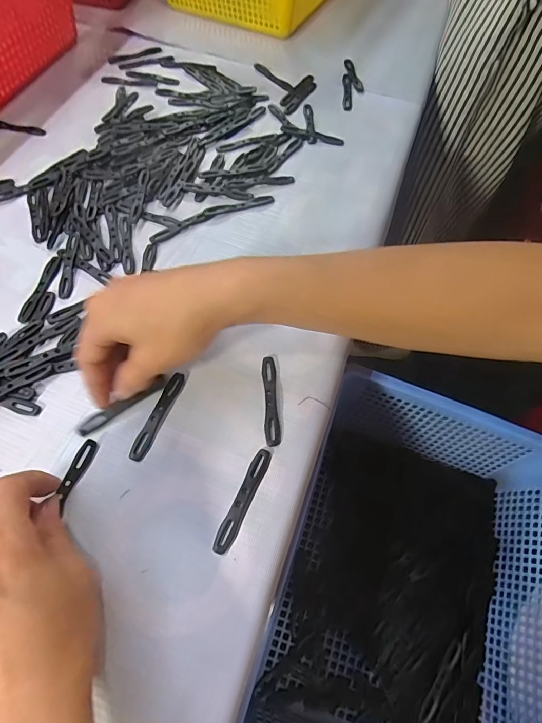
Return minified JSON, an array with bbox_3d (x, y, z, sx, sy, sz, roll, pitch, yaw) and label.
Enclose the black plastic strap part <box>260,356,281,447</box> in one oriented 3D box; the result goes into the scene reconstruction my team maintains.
[{"bbox_3d":[-0.001,0.027,0.295,0.011,0.004,0.069,-3,62,-3],"label":"black plastic strap part"}]

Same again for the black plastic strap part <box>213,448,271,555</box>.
[{"bbox_3d":[-0.018,0.088,0.262,0.011,0.004,0.068,23,64,11],"label":"black plastic strap part"}]

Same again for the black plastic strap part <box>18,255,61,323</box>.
[{"bbox_3d":[-0.192,-0.062,0.339,0.013,0.004,0.067,10,63,4],"label":"black plastic strap part"}]

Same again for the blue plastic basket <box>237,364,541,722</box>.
[{"bbox_3d":[0.126,0.188,0.341,0.215,0.116,0.301,19,63,7],"label":"blue plastic basket"}]

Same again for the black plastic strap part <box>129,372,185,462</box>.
[{"bbox_3d":[-0.080,0.037,0.288,0.012,0.004,0.069,18,63,8],"label":"black plastic strap part"}]

